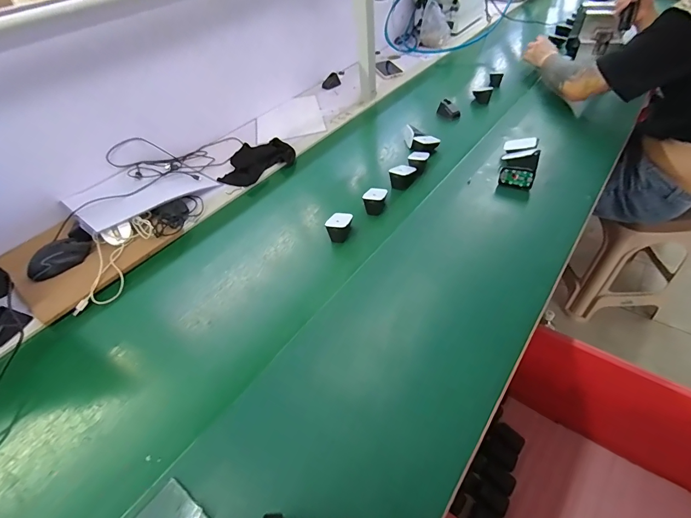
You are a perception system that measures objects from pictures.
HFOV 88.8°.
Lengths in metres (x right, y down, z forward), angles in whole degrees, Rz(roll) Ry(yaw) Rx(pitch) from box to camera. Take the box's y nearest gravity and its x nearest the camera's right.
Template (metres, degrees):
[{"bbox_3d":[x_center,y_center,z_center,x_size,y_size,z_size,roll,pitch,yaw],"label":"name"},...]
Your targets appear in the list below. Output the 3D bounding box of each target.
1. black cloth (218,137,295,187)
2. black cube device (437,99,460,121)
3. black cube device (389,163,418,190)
[{"bbox_3d":[-0.240,-0.264,0.941,0.207,0.040,0.123,-36,52,-25],"label":"black cloth"},{"bbox_3d":[0.304,-0.438,1.038,0.035,0.040,0.065,-28,49,-19],"label":"black cube device"},{"bbox_3d":[0.135,-0.195,0.822,0.048,0.034,0.071,22,53,26],"label":"black cube device"}]

